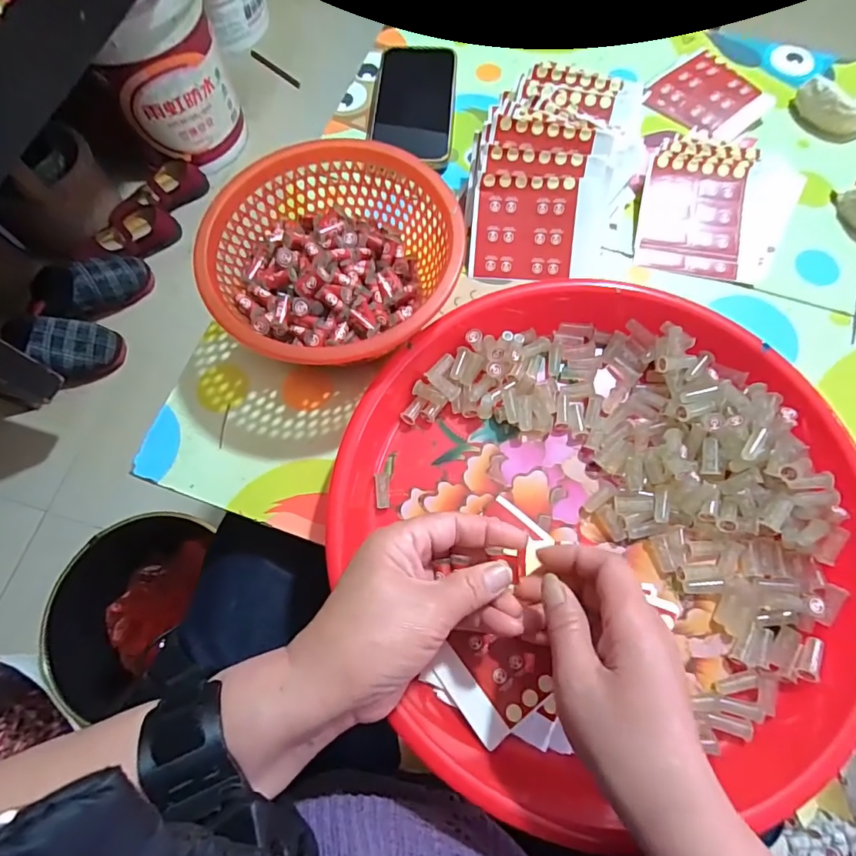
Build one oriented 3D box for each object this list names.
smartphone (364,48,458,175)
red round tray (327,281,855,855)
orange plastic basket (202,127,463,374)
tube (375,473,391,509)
[{"bbox_3d":[-0.015,-0.303,0.457,0.077,0.015,0.147,4,71,3],"label":"smartphone"},{"bbox_3d":[0.109,0.055,0.311,0.319,0.037,0.323,0,71,1],"label":"red round tray"},{"bbox_3d":[-0.066,-0.120,0.353,0.168,0.060,0.170,0,71,1],"label":"orange plastic basket"},{"bbox_3d":[-0.031,0.043,0.331,0.010,0.005,0.023,-3,71,0],"label":"tube"}]

